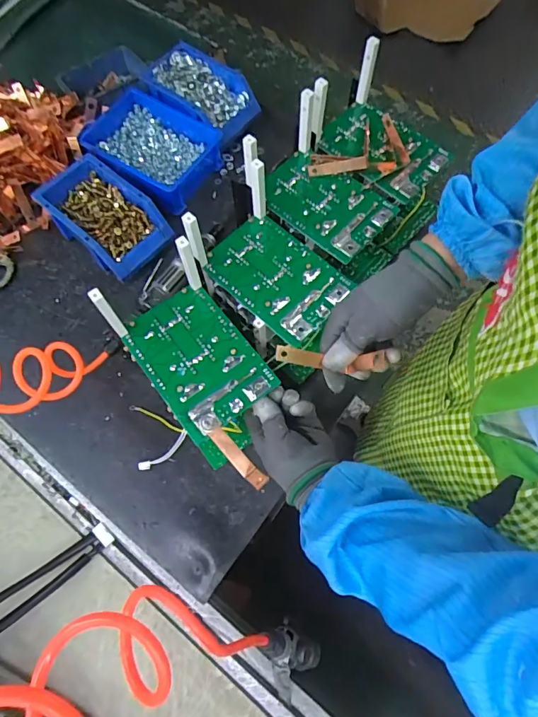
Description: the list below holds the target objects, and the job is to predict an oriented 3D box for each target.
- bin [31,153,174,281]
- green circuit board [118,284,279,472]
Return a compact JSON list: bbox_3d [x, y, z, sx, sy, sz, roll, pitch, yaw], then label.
[{"bbox_3d":[-0.249,-0.211,0.670,0.179,0.083,0.114,40,74,15],"label":"bin"},{"bbox_3d":[-0.073,0.007,0.481,0.110,0.009,0.193,-35,72,-13],"label":"green circuit board"}]

